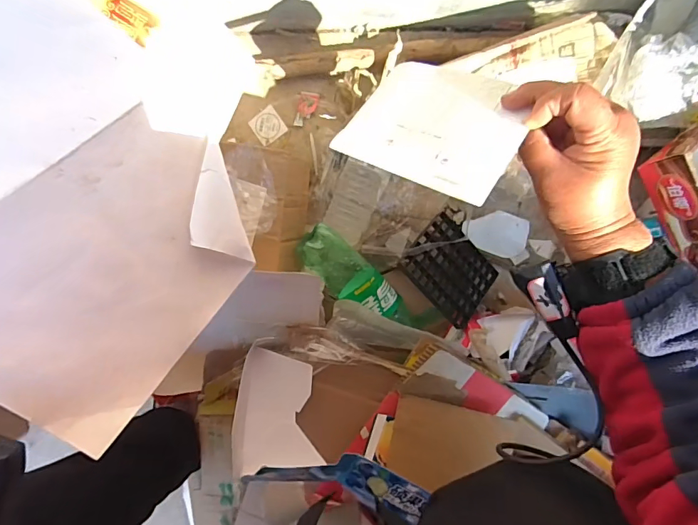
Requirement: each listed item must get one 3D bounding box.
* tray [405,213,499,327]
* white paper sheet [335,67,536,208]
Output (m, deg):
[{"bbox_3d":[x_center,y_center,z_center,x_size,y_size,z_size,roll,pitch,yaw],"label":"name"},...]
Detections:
[{"bbox_3d":[0.146,0.008,0.627,0.131,0.010,0.118,48,63,-6],"label":"tray"},{"bbox_3d":[0.069,-0.115,0.359,0.143,0.007,0.112,29,75,31],"label":"white paper sheet"}]

